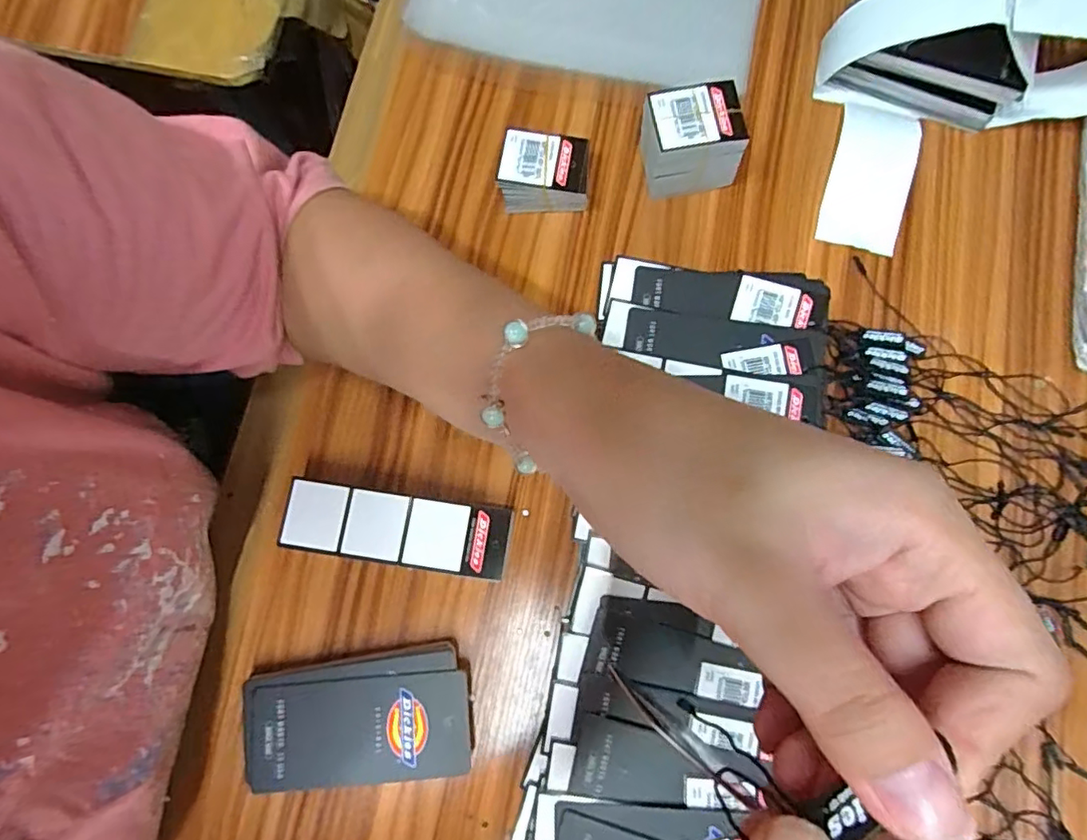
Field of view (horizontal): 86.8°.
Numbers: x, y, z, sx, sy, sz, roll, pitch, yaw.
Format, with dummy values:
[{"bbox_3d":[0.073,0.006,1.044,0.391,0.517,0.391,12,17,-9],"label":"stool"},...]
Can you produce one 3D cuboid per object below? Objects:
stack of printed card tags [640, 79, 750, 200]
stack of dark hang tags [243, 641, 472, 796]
[{"bbox_3d":[0.086,-0.165,0.346,0.056,0.055,0.038,-10,79,-2],"label":"stack of printed card tags"},{"bbox_3d":[-0.095,0.155,0.298,0.111,0.017,0.061,-10,79,-2],"label":"stack of dark hang tags"}]

